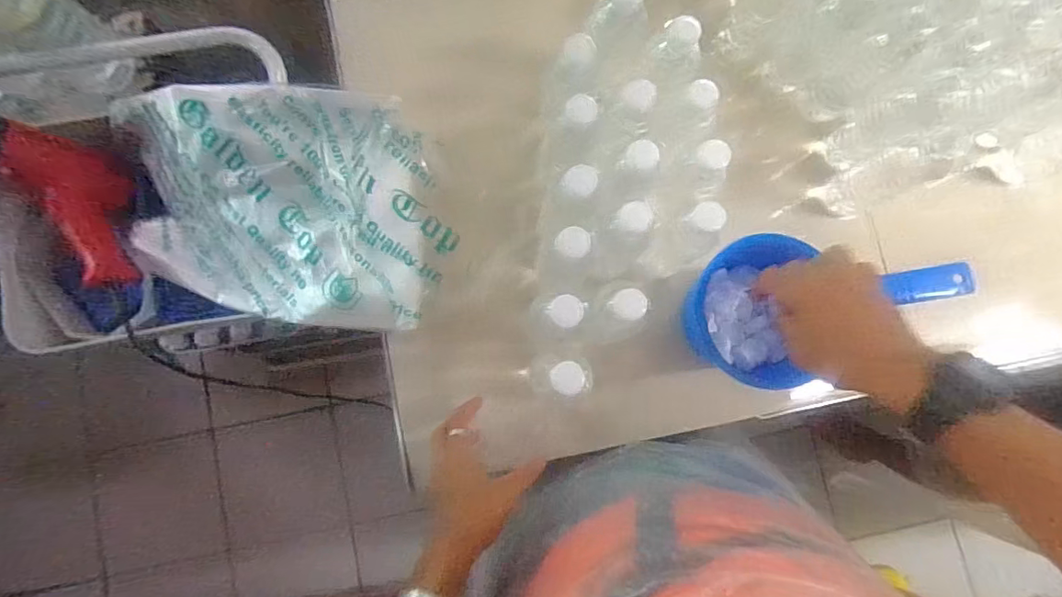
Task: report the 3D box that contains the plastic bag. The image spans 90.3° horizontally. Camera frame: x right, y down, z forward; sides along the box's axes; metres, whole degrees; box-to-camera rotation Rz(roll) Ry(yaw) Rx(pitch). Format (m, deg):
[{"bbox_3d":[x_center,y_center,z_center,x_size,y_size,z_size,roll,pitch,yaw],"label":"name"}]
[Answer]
[{"bbox_3d":[-0.288,-0.109,0.577,0.430,0.213,0.246,12,83,0],"label":"plastic bag"}]

